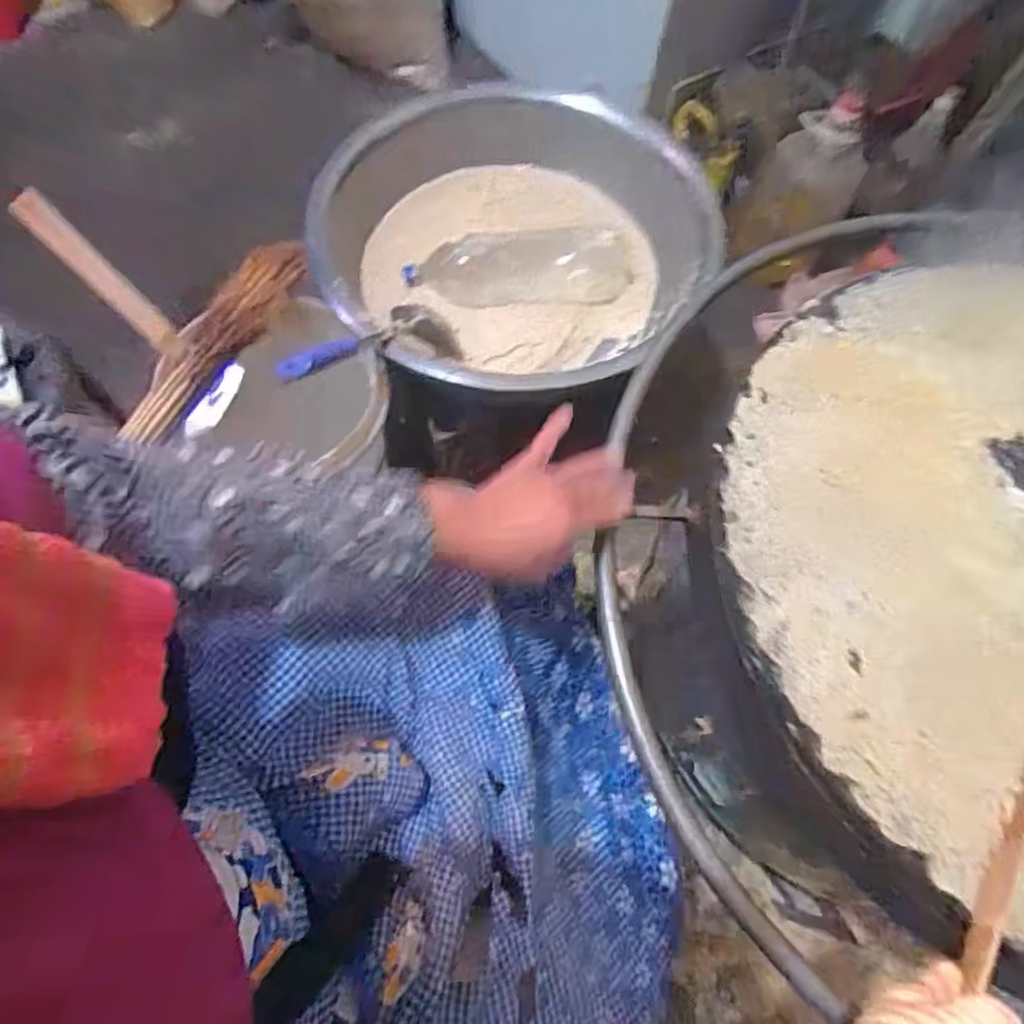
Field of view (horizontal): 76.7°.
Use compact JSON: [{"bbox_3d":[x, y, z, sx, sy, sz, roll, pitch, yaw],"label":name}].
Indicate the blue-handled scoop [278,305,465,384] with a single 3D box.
[{"bbox_3d":[-0.160,-0.200,0.761,0.083,0.052,0.333,23,28,8],"label":"blue-handled scoop"}]

